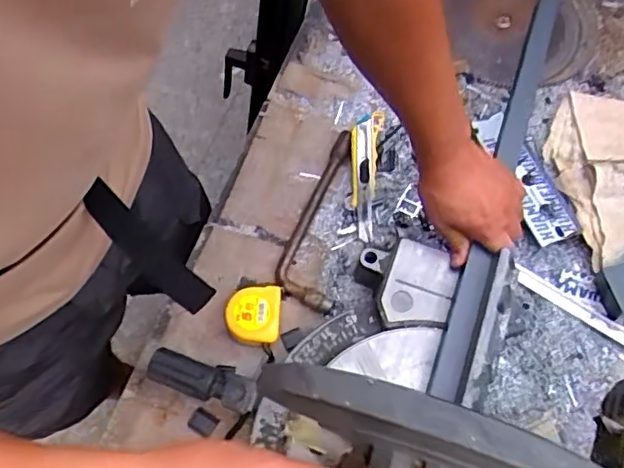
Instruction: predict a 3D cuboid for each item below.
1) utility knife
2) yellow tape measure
[{"bbox_3d":[0.069,-0.084,0.827,0.043,0.027,0.187,7,68,2],"label":"utility knife"},{"bbox_3d":[-0.072,0.102,0.740,0.066,0.038,0.067,0,68,-1],"label":"yellow tape measure"}]

